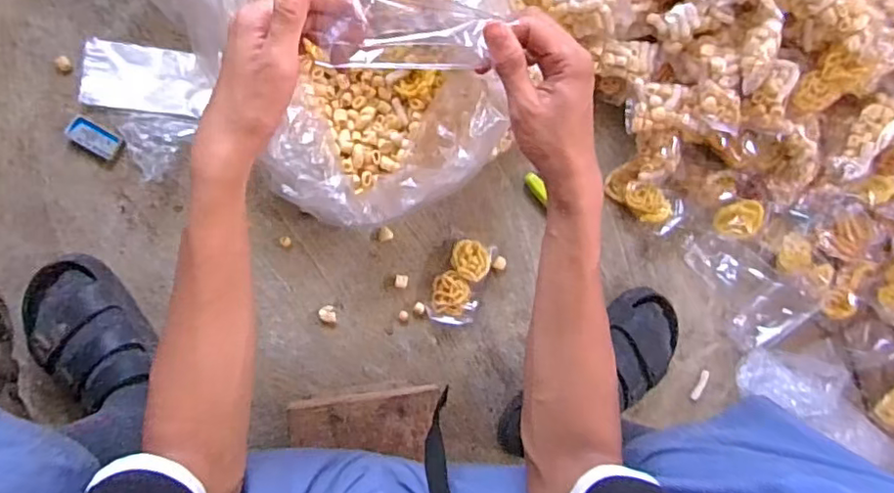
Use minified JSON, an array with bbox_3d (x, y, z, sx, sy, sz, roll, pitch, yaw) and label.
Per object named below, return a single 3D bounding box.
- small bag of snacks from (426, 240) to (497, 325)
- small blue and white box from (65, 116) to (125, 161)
[{"bbox_3d":[0.017,0.044,0.721,0.060,0.023,0.105,18,88,-8],"label":"small bag of snacks"},{"bbox_3d":[-0.393,-0.120,0.652,0.056,0.015,0.032,29,87,-8],"label":"small blue and white box"}]

